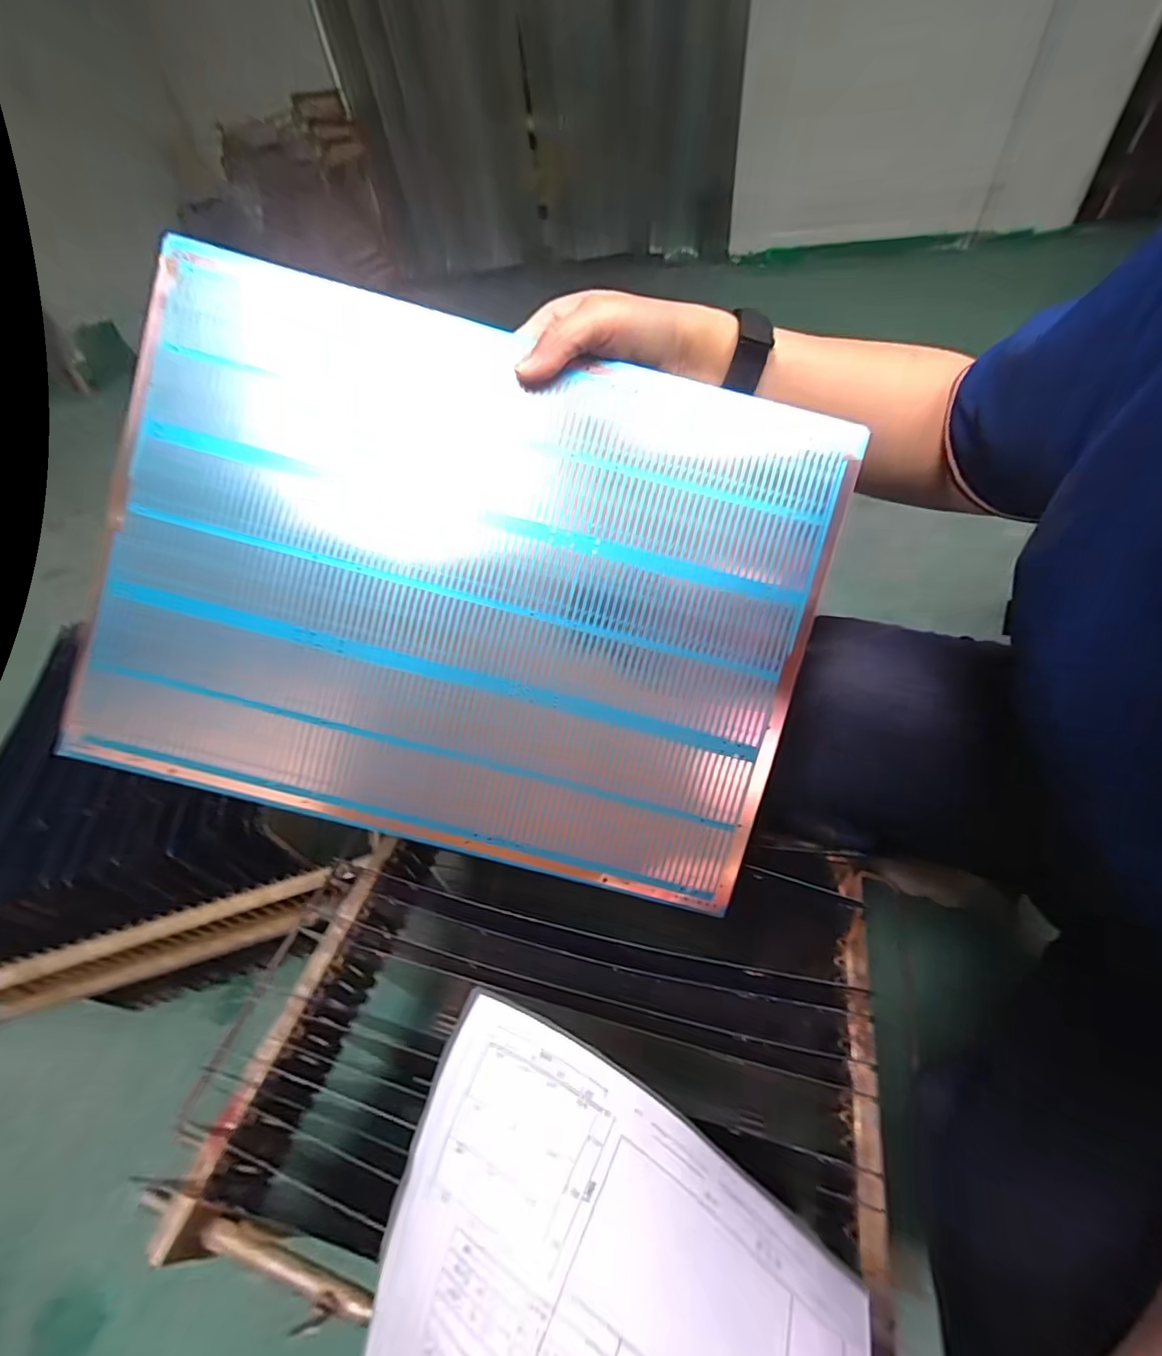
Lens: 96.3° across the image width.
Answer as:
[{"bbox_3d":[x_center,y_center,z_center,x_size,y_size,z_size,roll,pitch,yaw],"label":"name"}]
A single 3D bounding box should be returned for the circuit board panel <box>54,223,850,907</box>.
[{"bbox_3d":[-0.070,-0.049,0.304,0.397,0.008,0.292,15,93,-1],"label":"circuit board panel"}]

